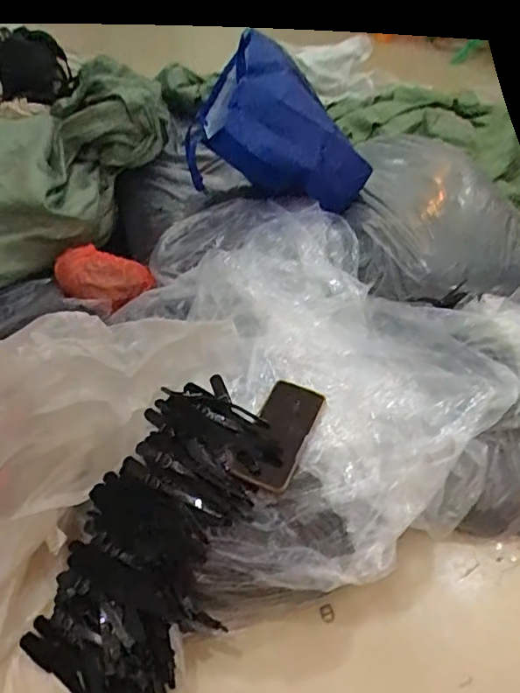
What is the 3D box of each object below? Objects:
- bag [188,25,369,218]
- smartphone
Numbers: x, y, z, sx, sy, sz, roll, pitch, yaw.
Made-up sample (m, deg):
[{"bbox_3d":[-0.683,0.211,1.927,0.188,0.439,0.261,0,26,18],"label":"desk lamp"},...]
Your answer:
[{"bbox_3d":[0.049,-0.516,1.242,0.397,0.249,0.353,7,45,9],"label":"bag"},{"bbox_3d":[0.025,0.112,0.731,0.078,0.015,0.154,22,55,12],"label":"smartphone"}]

